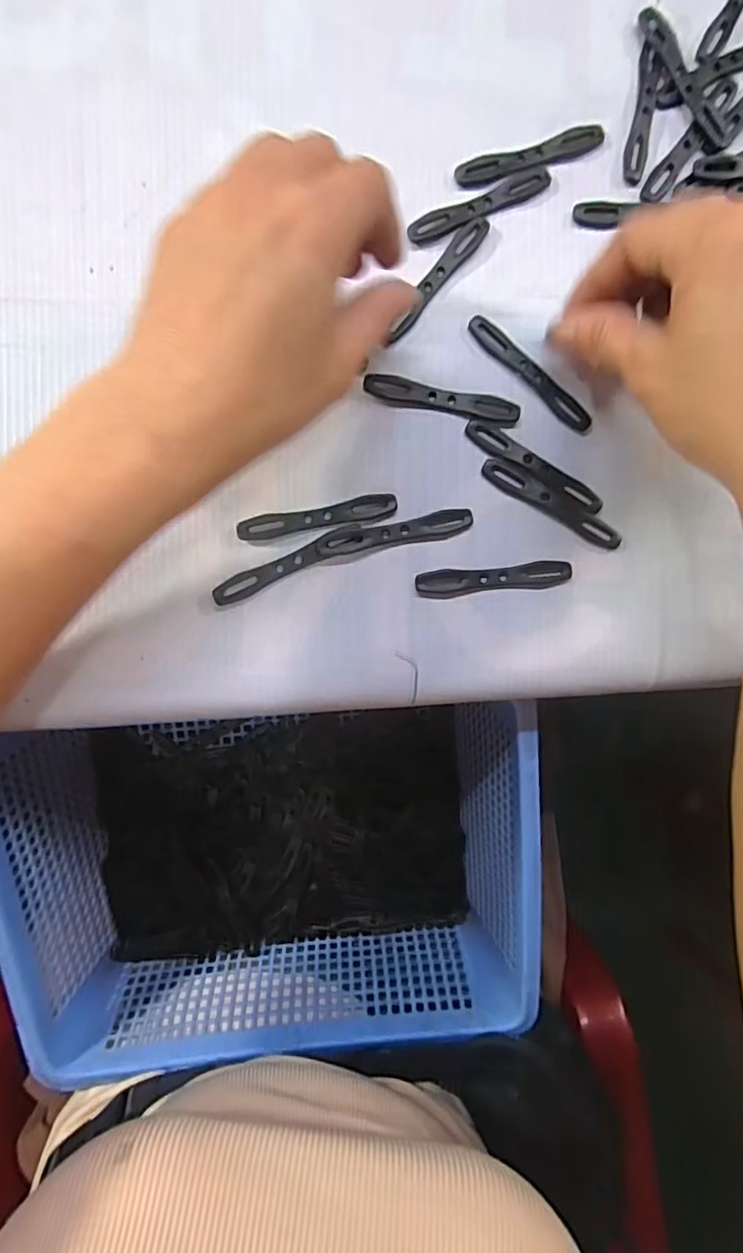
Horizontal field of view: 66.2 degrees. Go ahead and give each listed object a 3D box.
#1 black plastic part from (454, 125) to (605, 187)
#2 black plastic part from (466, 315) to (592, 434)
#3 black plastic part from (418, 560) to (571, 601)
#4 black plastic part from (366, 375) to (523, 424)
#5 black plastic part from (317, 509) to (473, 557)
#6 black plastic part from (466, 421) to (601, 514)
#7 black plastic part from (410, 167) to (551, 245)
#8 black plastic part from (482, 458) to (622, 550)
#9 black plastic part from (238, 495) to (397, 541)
[{"bbox_3d":[0.070,-0.207,0.251,0.068,0.004,0.011,-18,92,-3],"label":"black plastic part"},{"bbox_3d":[0.071,-0.111,0.251,0.069,0.004,0.010,41,89,-3],"label":"black plastic part"},{"bbox_3d":[0.054,-0.021,0.250,0.068,0.004,0.012,-5,91,-3],"label":"black plastic part"},{"bbox_3d":[0.031,-0.099,0.249,0.068,0.004,0.011,11,90,-3],"label":"black plastic part"},{"bbox_3d":[0.011,-0.040,0.248,0.068,0.004,0.010,-12,92,-3],"label":"black plastic part"},{"bbox_3d":[0.072,-0.071,0.251,0.068,0.004,0.011,31,89,-3],"label":"black plastic part"},{"bbox_3d":[0.048,-0.185,0.249,0.069,0.004,0.011,-27,92,-2],"label":"black plastic part"},{"bbox_3d":[0.081,-0.055,0.251,0.068,0.004,0.012,29,89,-3],"label":"black plastic part"},{"bbox_3d":[-0.023,-0.048,0.247,0.069,0.004,0.010,-10,92,-3],"label":"black plastic part"}]

